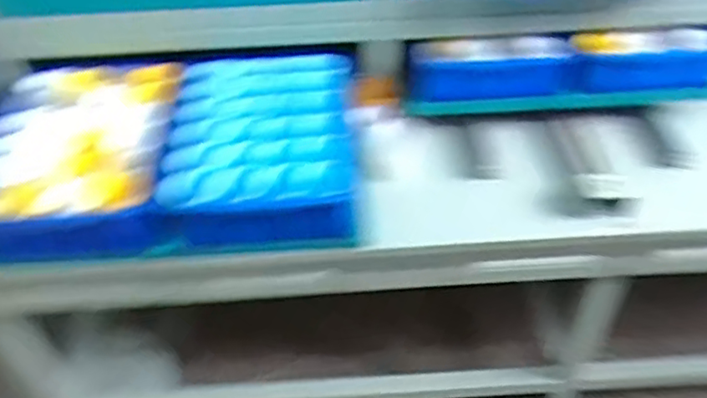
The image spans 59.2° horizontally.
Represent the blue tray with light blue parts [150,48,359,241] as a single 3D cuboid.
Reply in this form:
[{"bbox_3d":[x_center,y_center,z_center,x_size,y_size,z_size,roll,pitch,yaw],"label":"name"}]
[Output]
[{"bbox_3d":[-0.154,-0.120,1.052,0.296,0.087,0.418,-1,44,0],"label":"blue tray with light blue parts"}]

